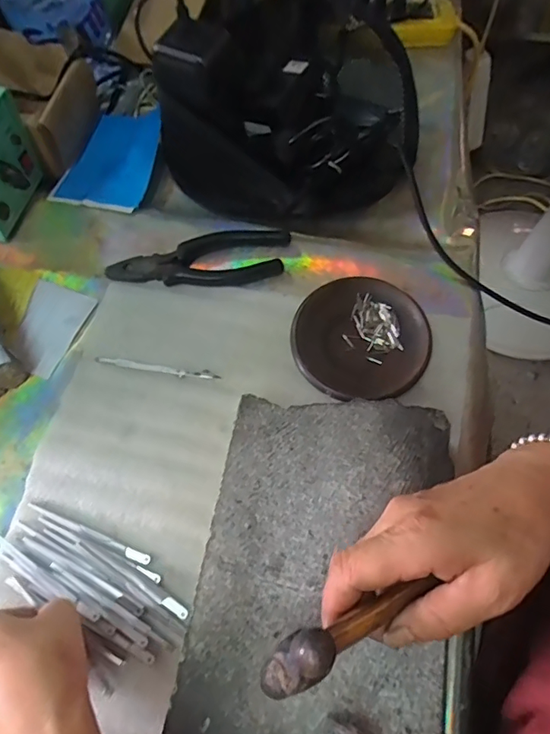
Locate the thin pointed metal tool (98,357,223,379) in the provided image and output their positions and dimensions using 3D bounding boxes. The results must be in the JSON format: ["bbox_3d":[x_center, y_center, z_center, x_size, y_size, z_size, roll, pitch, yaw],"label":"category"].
[{"bbox_3d":[-0.100,0.001,0.414,0.107,0.004,0.008,6,66,6],"label":"thin pointed metal tool"}]

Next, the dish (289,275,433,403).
[{"bbox_3d":[0.072,-0.026,0.417,0.113,0.017,0.106,-1,65,2],"label":"dish"}]

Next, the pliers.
[{"bbox_3d":[-0.067,-0.095,0.449,0.163,0.018,0.047,-12,65,-3],"label":"pliers"}]

